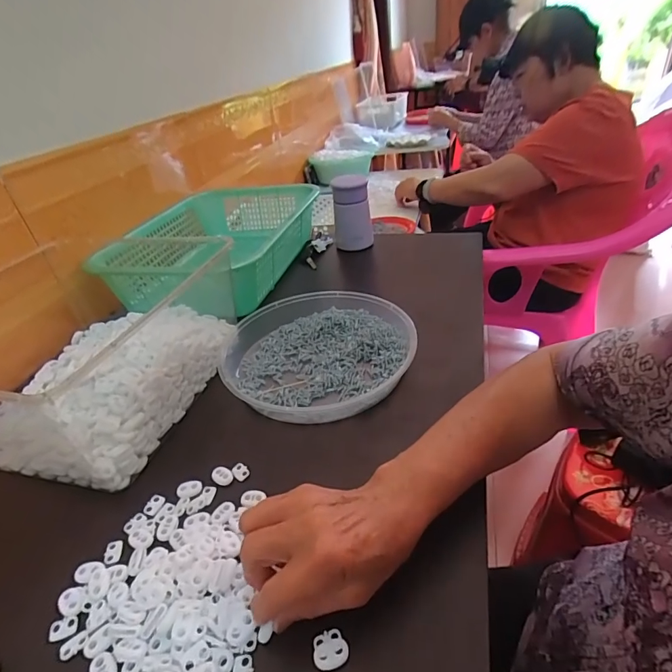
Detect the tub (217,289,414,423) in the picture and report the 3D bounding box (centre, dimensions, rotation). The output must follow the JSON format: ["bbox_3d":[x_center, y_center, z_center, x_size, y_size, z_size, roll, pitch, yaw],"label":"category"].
[{"bbox_3d":[-0.022,0.015,0.517,0.220,0.038,0.222,-4,35,3],"label":"tub"}]

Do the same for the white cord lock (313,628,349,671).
[{"bbox_3d":[-0.004,0.203,0.273,0.022,0.004,0.021,-4,35,3],"label":"white cord lock"}]

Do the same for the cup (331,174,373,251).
[{"bbox_3d":[0.030,-0.218,0.763,0.067,0.137,0.059,-4,35,6],"label":"cup"}]

